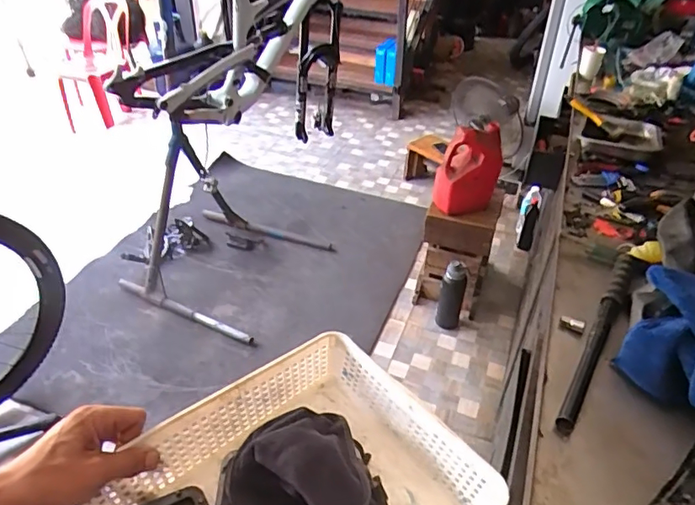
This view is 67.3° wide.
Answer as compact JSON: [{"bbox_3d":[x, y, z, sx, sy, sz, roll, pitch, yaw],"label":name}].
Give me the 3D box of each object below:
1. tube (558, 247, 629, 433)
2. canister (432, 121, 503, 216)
[{"bbox_3d":[0.394,0.106,0.804,0.029,0.035,0.427,23,42,24],"label":"tube"},{"bbox_3d":[0.435,-0.302,1.875,0.217,0.284,0.181,9,38,9],"label":"canister"}]

